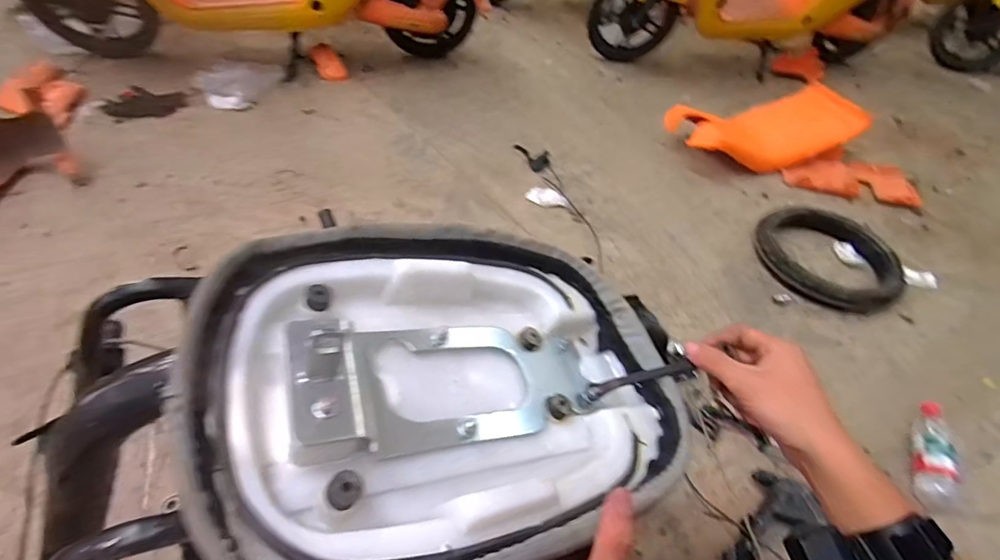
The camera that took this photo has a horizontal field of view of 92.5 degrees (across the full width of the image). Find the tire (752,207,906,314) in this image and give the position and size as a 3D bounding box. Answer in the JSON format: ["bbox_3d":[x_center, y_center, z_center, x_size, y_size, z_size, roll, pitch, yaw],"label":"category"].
[{"bbox_3d":[0.860,-0.061,1.262,0.298,0.079,0.353,-26,57,-25],"label":"tire"}]

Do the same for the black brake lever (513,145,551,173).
[{"bbox_3d":[0.106,-0.406,1.512,0.070,0.044,0.159,-16,53,-19],"label":"black brake lever"}]

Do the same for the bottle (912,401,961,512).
[{"bbox_3d":[0.833,0.328,0.926,0.062,0.074,0.220,27,52,16],"label":"bottle"}]

